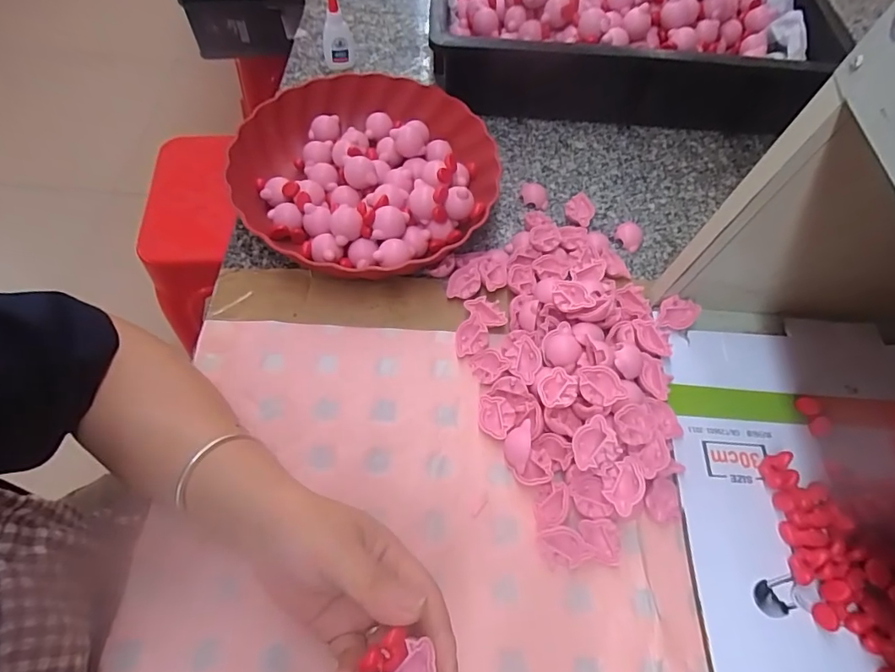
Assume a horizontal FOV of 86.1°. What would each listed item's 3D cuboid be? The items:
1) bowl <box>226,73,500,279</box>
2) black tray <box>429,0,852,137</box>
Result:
[{"bbox_3d":[-0.074,-0.153,0.460,0.225,0.052,0.228,1,62,-1],"label":"bowl"},{"bbox_3d":[0.196,-0.389,0.569,0.417,0.107,0.302,0,62,-2],"label":"black tray"}]

